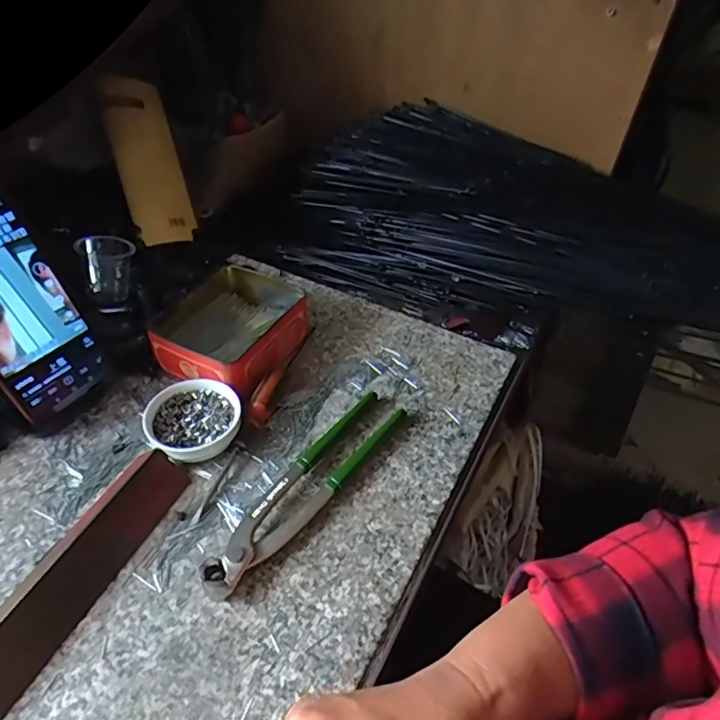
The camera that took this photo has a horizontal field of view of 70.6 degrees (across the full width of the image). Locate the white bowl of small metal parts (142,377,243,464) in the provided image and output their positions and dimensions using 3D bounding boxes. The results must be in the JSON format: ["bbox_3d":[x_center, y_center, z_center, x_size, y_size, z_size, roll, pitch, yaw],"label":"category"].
[{"bbox_3d":[-0.131,0.050,0.404,0.070,0.026,0.071,2,43,-2],"label":"white bowl of small metal parts"}]

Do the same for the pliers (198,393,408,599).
[{"bbox_3d":[-0.037,0.088,0.380,0.044,0.018,0.198,28,49,24],"label":"pliers"}]

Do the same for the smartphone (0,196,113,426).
[{"bbox_3d":[-0.250,-0.035,0.370,0.004,0.164,0.075,7,40,38],"label":"smartphone"}]

